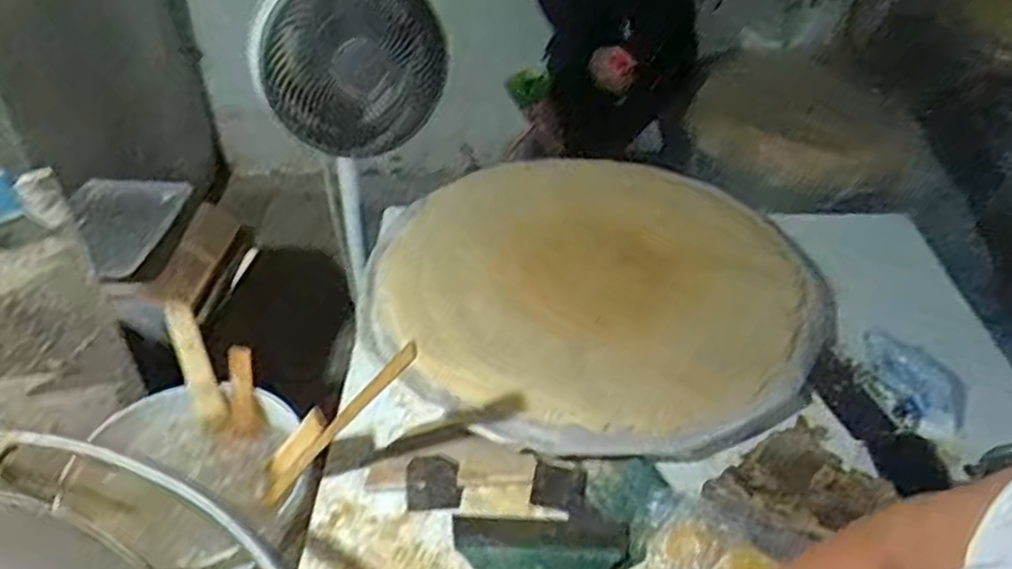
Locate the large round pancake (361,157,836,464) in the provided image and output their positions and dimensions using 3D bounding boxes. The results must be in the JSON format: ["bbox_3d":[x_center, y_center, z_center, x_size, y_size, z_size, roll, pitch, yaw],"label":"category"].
[{"bbox_3d":[0.142,-0.010,1.122,0.668,0.093,0.562,1,38,-1],"label":"large round pancake"}]

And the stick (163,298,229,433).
[{"bbox_3d":[-0.407,0.105,0.995,0.034,0.175,0.025,-21,6,-26],"label":"stick"}]

